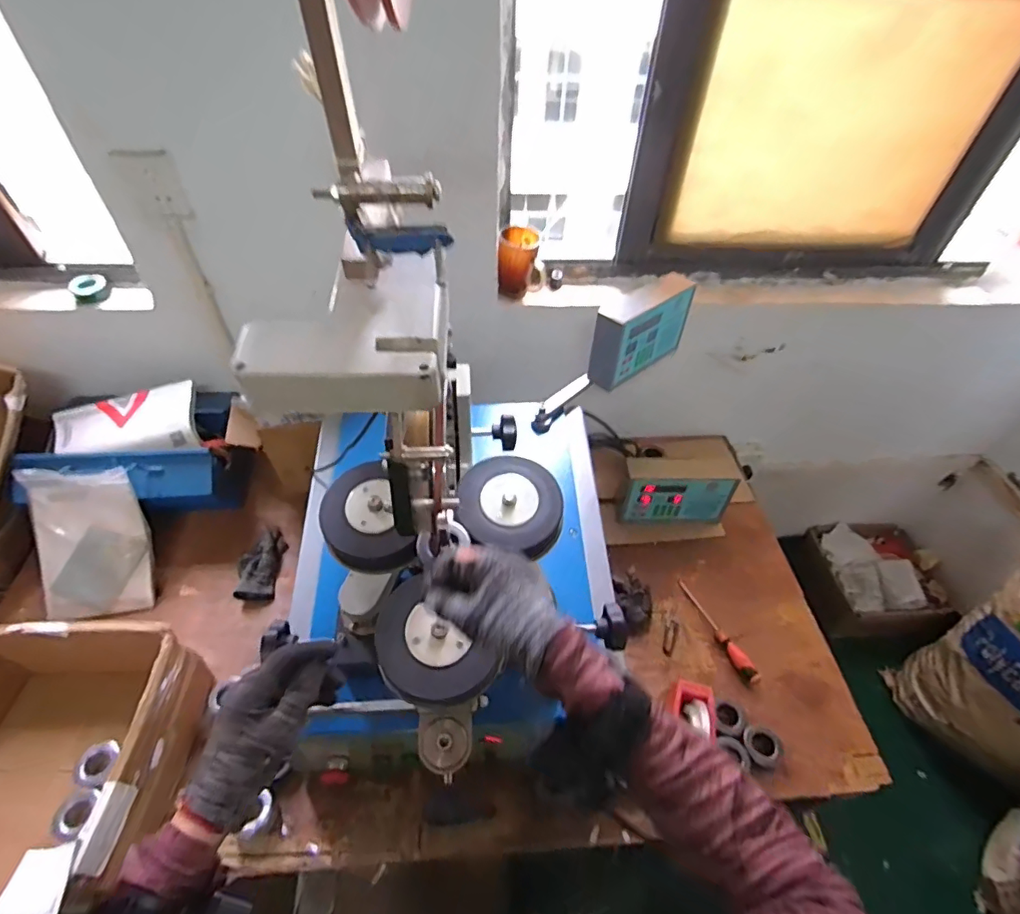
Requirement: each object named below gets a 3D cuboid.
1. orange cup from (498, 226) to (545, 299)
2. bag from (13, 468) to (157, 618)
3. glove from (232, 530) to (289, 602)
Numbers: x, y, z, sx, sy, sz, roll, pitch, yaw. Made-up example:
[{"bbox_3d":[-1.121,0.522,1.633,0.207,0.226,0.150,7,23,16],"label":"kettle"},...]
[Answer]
[{"bbox_3d":[0.024,-0.380,1.018,0.088,0.114,0.080,1,49,-2],"label":"orange cup"},{"bbox_3d":[-0.781,0.160,0.958,0.189,0.278,0.035,-6,13,-8],"label":"bag"},{"bbox_3d":[-0.503,0.209,1.037,0.079,0.043,0.153,-1,49,-4],"label":"glove"}]

